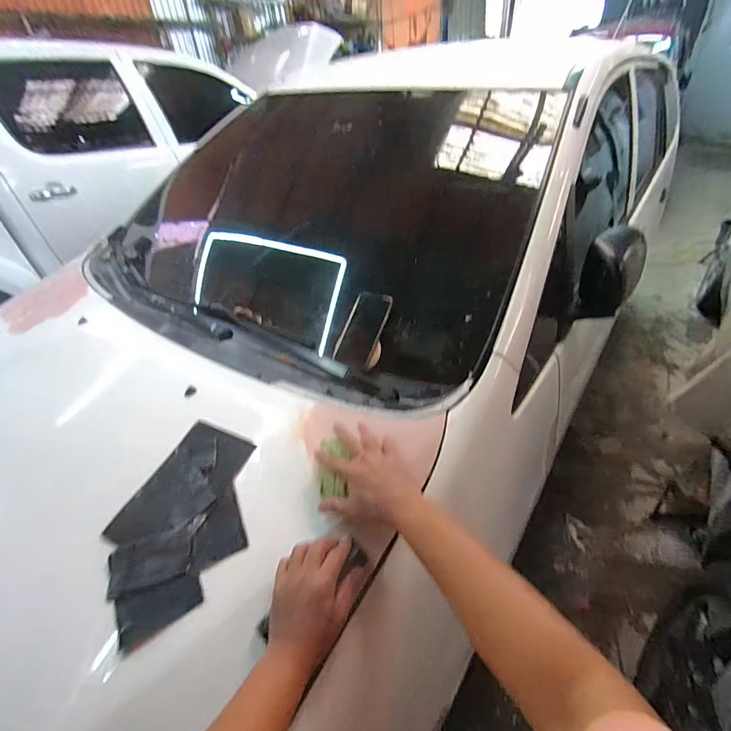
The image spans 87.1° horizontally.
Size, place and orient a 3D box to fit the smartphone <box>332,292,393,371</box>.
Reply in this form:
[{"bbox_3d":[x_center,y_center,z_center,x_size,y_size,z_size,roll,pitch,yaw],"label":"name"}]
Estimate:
[{"bbox_3d":[-0.005,-0.077,0.804,0.080,0.015,0.161,19,82,14],"label":"smartphone"}]

